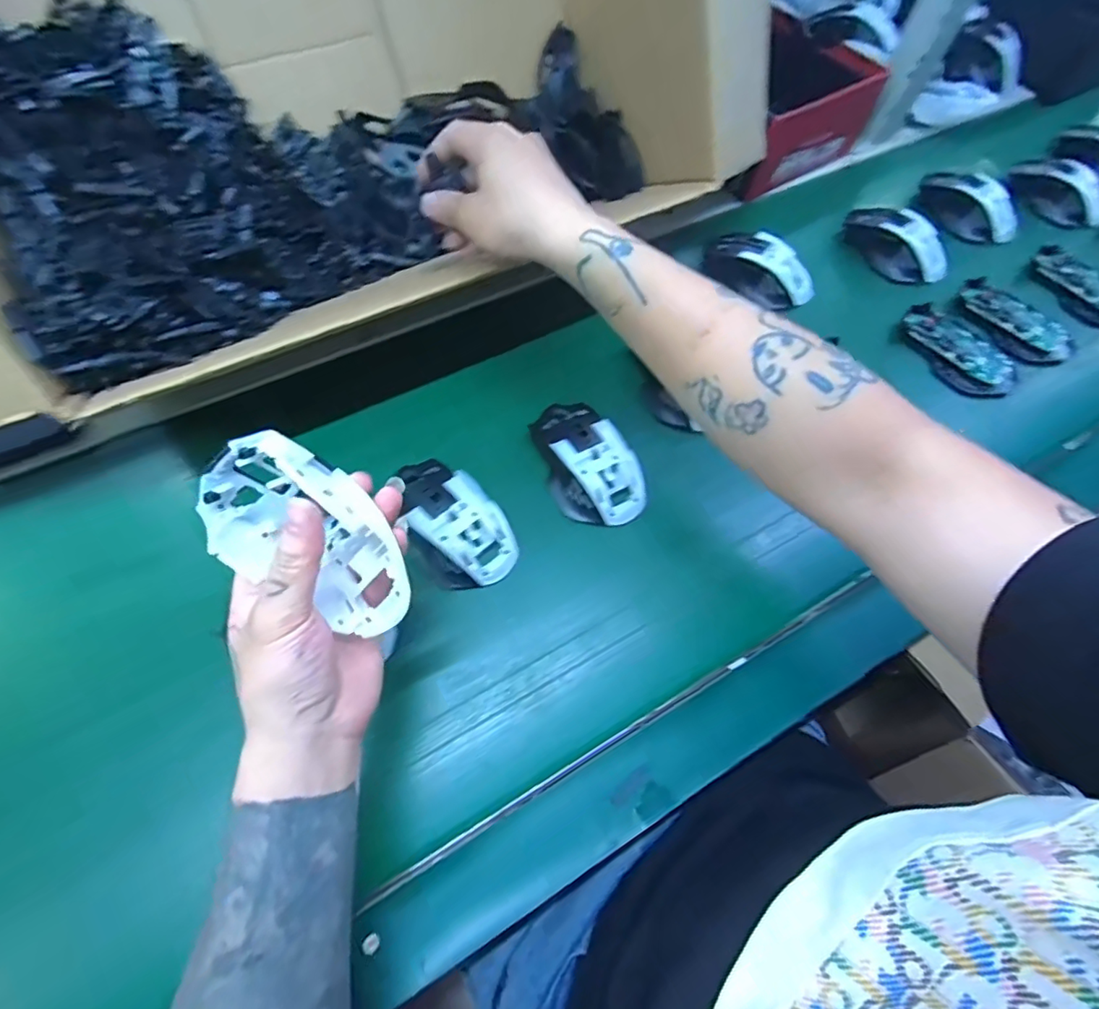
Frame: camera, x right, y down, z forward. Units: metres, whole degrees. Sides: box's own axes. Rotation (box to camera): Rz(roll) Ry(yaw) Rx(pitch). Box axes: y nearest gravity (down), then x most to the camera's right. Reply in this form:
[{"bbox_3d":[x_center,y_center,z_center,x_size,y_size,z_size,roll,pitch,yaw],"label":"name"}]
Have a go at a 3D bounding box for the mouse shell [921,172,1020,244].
[{"bbox_3d":[0.478,-0.342,0.609,0.060,0.032,0.118,-41,74,-17],"label":"mouse shell"}]

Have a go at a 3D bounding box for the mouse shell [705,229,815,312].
[{"bbox_3d":[0.213,-0.242,0.545,0.064,0.037,0.113,-42,75,-17],"label":"mouse shell"}]

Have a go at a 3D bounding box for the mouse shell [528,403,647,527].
[{"bbox_3d":[0.031,-0.037,0.430,0.068,0.034,0.110,-23,70,-11],"label":"mouse shell"}]

